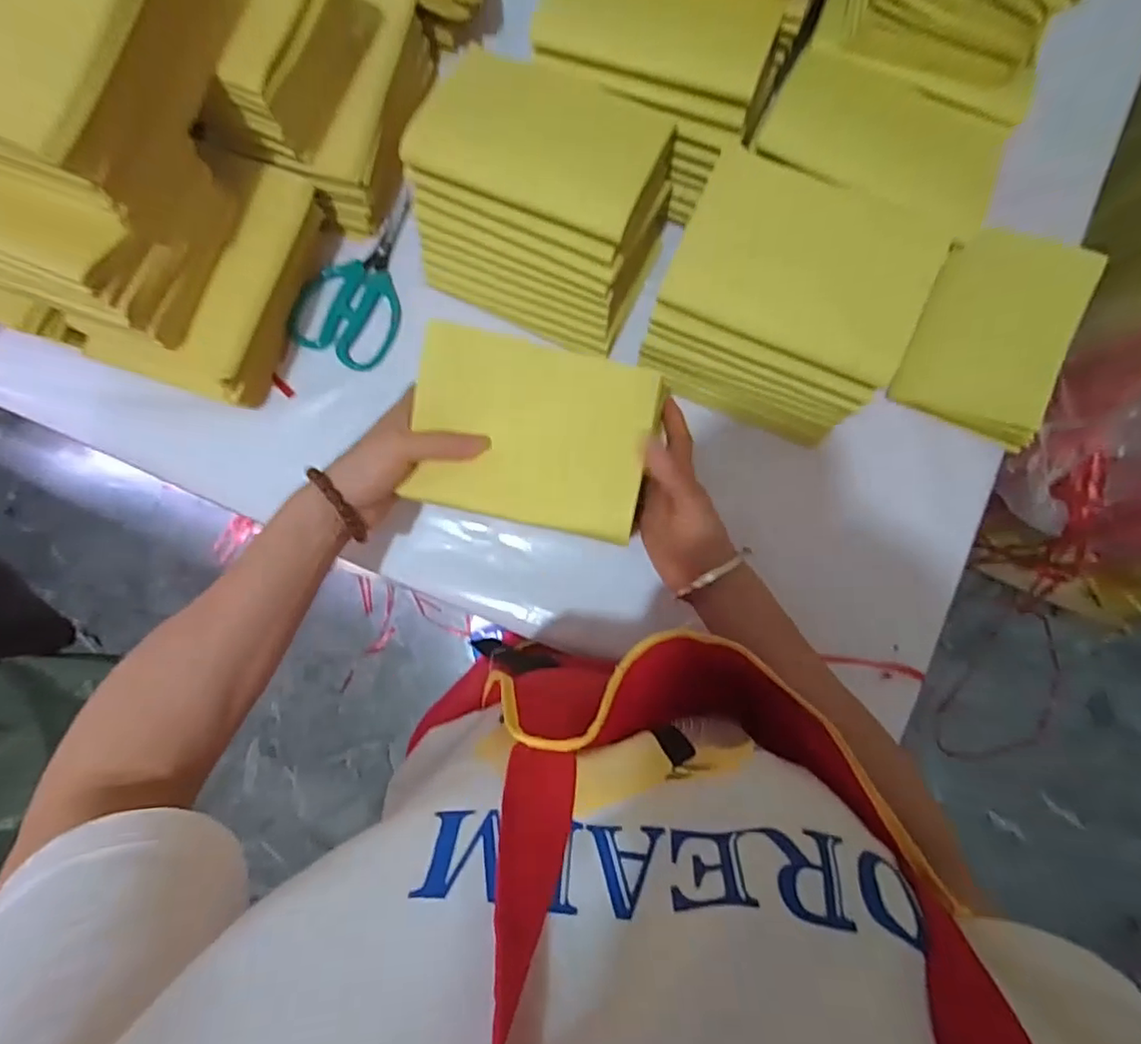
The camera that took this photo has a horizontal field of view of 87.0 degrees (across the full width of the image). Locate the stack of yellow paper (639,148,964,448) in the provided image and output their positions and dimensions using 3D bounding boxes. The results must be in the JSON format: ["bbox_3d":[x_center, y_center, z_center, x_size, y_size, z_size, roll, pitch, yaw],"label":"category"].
[{"bbox_3d":[0.146,-0.151,0.430,0.162,0.109,0.134,26,83,2],"label":"stack of yellow paper"}]

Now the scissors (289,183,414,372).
[{"bbox_3d":[-0.165,-0.204,0.498,0.077,0.018,0.153,25,83,2],"label":"scissors"}]

